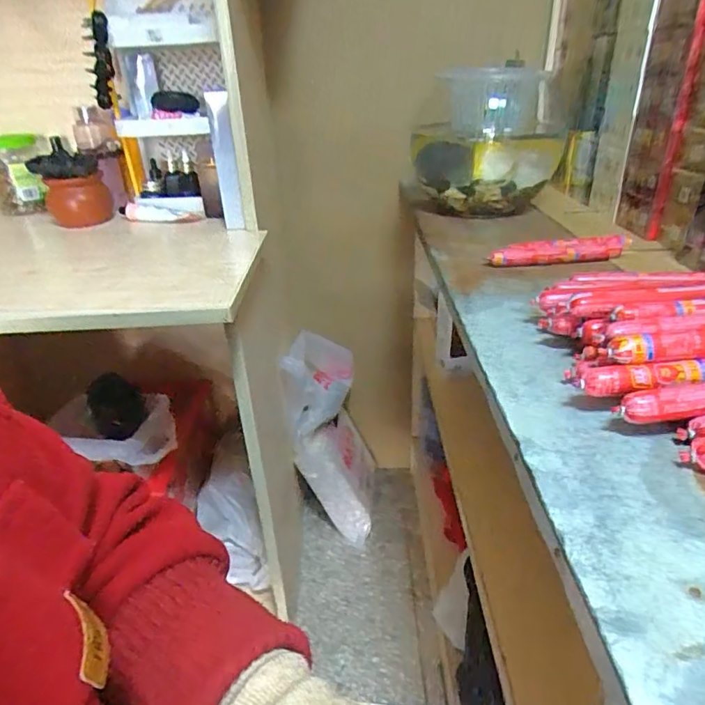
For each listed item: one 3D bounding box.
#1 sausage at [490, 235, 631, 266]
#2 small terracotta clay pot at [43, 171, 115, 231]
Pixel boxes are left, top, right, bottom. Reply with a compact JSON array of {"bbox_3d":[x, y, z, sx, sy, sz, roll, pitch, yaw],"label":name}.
[{"bbox_3d":[0.247,-0.122,0.607,0.163,0.020,0.023,-7,30,-7],"label":"sausage"},{"bbox_3d":[-0.462,-0.257,0.862,0.099,0.079,0.080,-15,32,-20],"label":"small terracotta clay pot"}]

